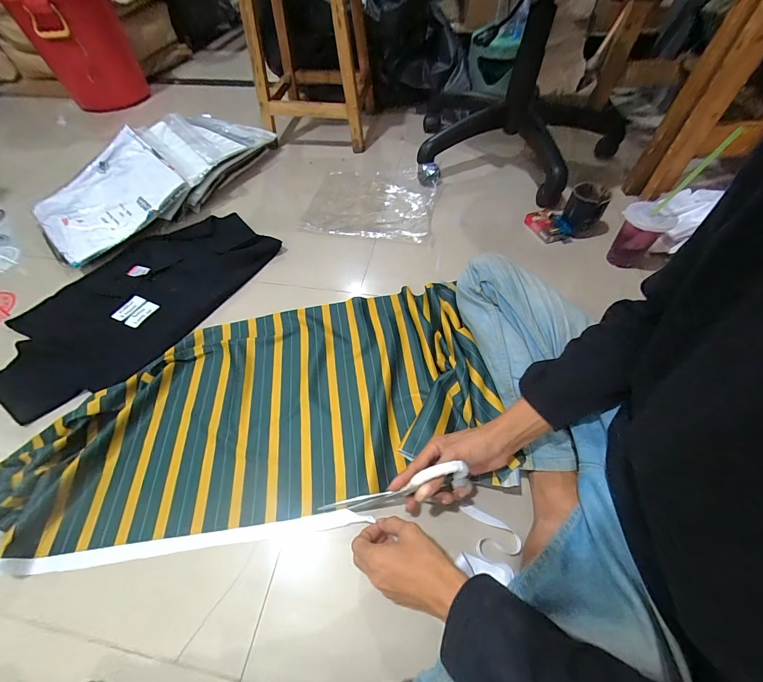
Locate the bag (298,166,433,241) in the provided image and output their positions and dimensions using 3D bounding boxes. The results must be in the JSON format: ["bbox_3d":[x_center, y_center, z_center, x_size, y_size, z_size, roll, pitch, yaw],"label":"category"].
[{"bbox_3d":[-0.032,-0.376,0.879,0.336,0.027,0.285,7,55,7],"label":"bag"}]

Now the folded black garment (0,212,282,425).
[{"bbox_3d":[-0.517,-0.112,0.714,0.322,0.030,0.562,37,63,25],"label":"folded black garment"}]

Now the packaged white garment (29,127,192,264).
[{"bbox_3d":[-0.682,-0.363,0.816,0.318,0.028,0.296,-44,74,-8],"label":"packaged white garment"}]

